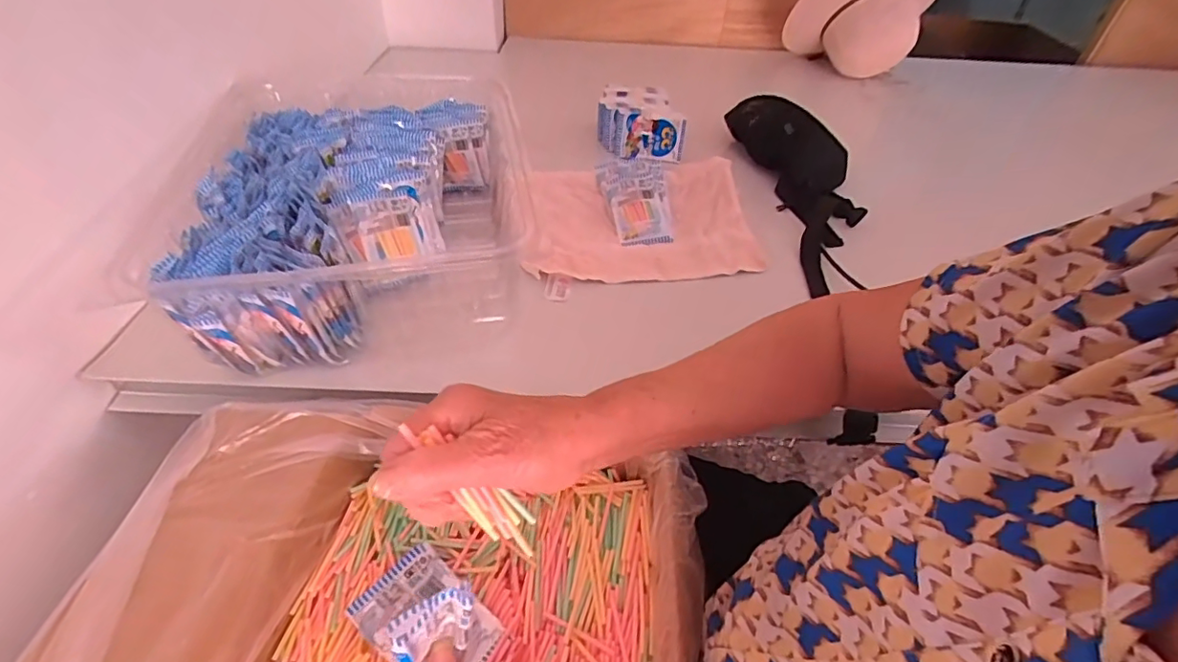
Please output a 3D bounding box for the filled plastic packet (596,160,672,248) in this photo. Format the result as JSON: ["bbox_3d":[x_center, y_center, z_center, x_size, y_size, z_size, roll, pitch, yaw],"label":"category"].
[{"bbox_3d":[0.063,-0.176,0.725,0.090,0.027,0.142,-6,63,-1],"label":"filled plastic packet"}]

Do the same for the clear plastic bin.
[{"bbox_3d":[-0.252,-0.153,0.621,0.354,0.115,0.441,-10,45,-14],"label":"clear plastic bin"}]

